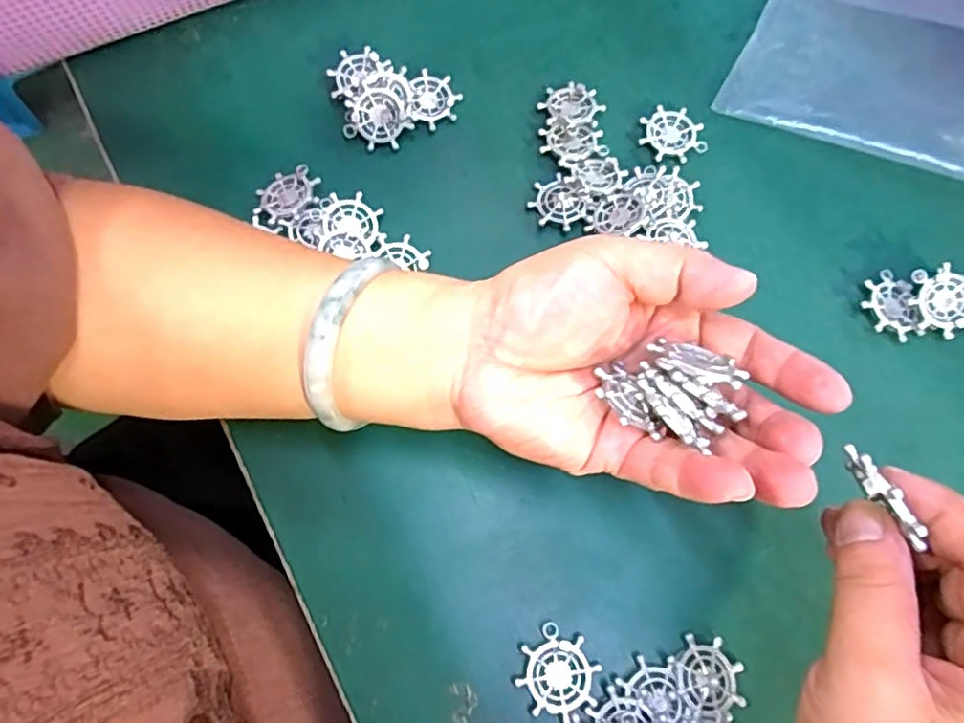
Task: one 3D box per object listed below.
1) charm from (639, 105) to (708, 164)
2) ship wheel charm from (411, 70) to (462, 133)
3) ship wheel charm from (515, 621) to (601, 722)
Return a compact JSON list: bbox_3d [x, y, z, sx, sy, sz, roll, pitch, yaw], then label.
[{"bbox_3d":[0.099,-0.118,0.330,0.033,0.004,0.031,2,72,-2],"label":"charm"},{"bbox_3d":[-0.024,-0.135,0.329,0.025,0.005,0.029,18,75,-16],"label":"ship wheel charm"},{"bbox_3d":[0.030,0.123,0.253,0.030,0.006,0.032,1,72,-2],"label":"ship wheel charm"}]

